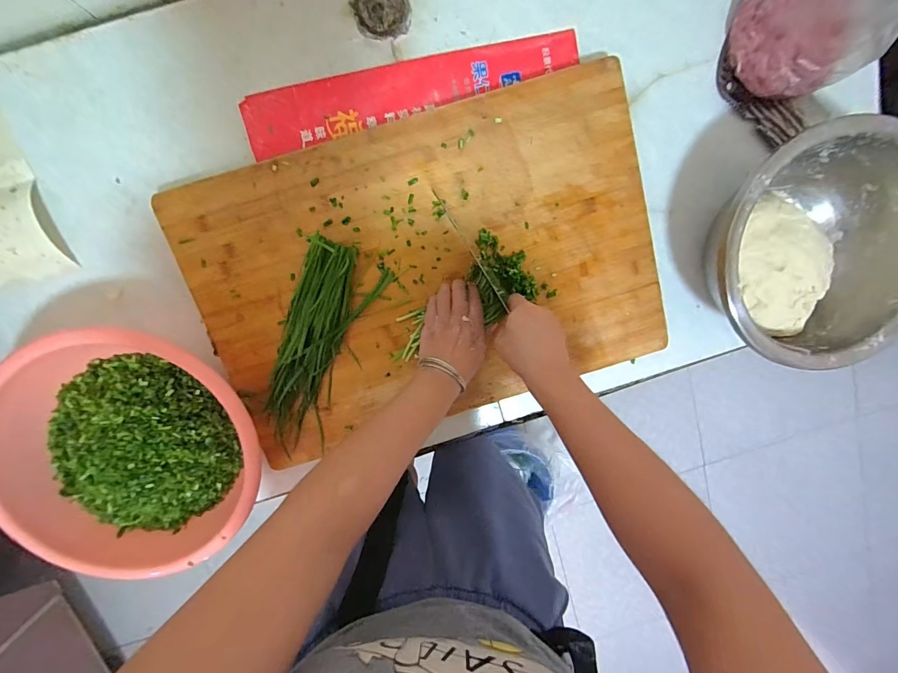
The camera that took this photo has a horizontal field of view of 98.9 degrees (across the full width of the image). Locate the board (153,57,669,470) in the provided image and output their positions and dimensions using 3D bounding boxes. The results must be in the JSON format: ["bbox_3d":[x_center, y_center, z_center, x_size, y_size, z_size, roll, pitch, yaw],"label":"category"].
[{"bbox_3d":[-0.017,-0.073,0.465,0.551,0.034,0.354,-18,102,-1],"label":"board"}]

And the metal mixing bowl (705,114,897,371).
[{"bbox_3d":[0.438,-0.100,0.470,0.264,0.105,0.254,-1,101,-5],"label":"metal mixing bowl"}]

